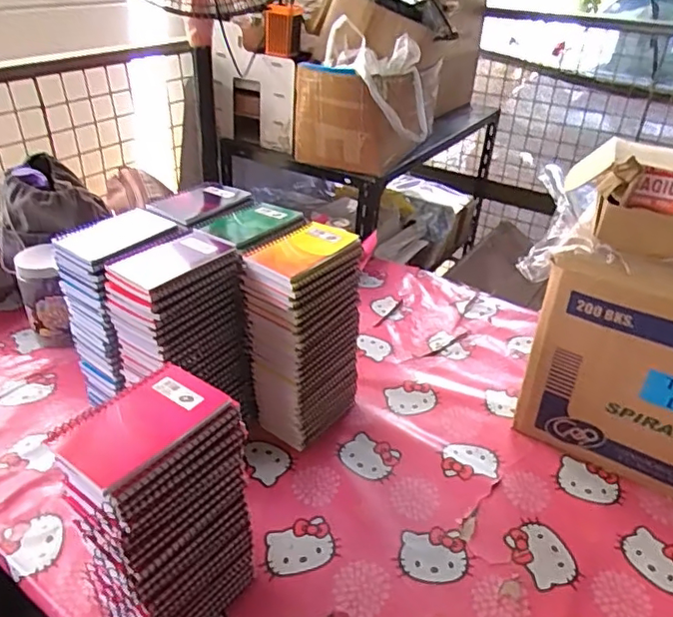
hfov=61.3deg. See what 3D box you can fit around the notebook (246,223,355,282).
[{"bbox_3d":[-0.048,-0.075,0.718,0.092,0.012,0.127,23,38,29],"label":"notebook"}]

